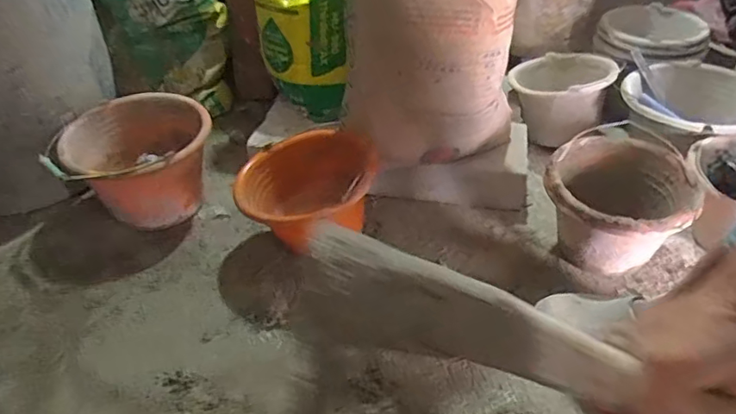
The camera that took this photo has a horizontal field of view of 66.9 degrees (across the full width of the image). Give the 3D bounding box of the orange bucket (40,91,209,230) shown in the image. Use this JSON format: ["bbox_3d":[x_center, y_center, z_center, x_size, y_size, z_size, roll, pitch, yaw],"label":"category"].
[{"bbox_3d":[-0.474,-0.075,1.164,0.285,0.215,0.285,-1,39,1],"label":"orange bucket"}]

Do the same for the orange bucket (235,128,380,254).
[{"bbox_3d":[-0.100,-0.002,1.082,0.270,0.192,0.270,-1,39,1],"label":"orange bucket"}]

